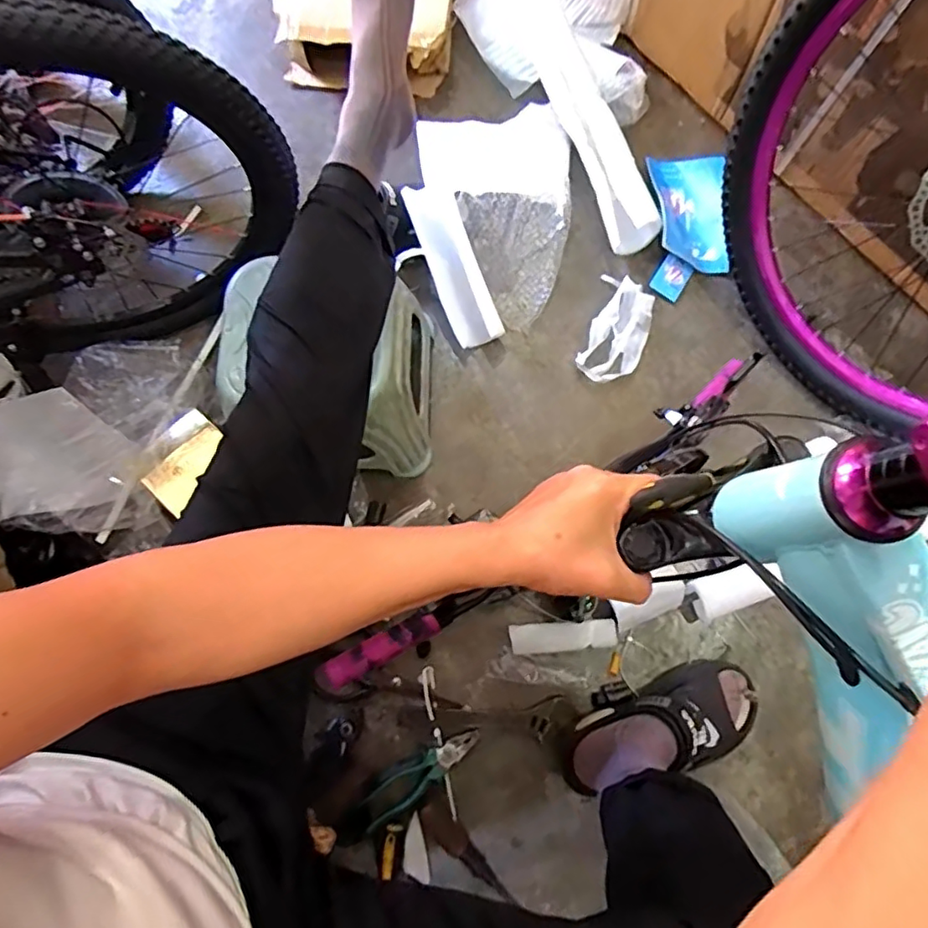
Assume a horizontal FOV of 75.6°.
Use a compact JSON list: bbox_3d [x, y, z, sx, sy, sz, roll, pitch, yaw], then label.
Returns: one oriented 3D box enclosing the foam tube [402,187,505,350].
[{"bbox_3d":[-0.016,-0.313,0.931,0.080,0.047,0.255,-22,92,-5],"label":"foam tube"}]

